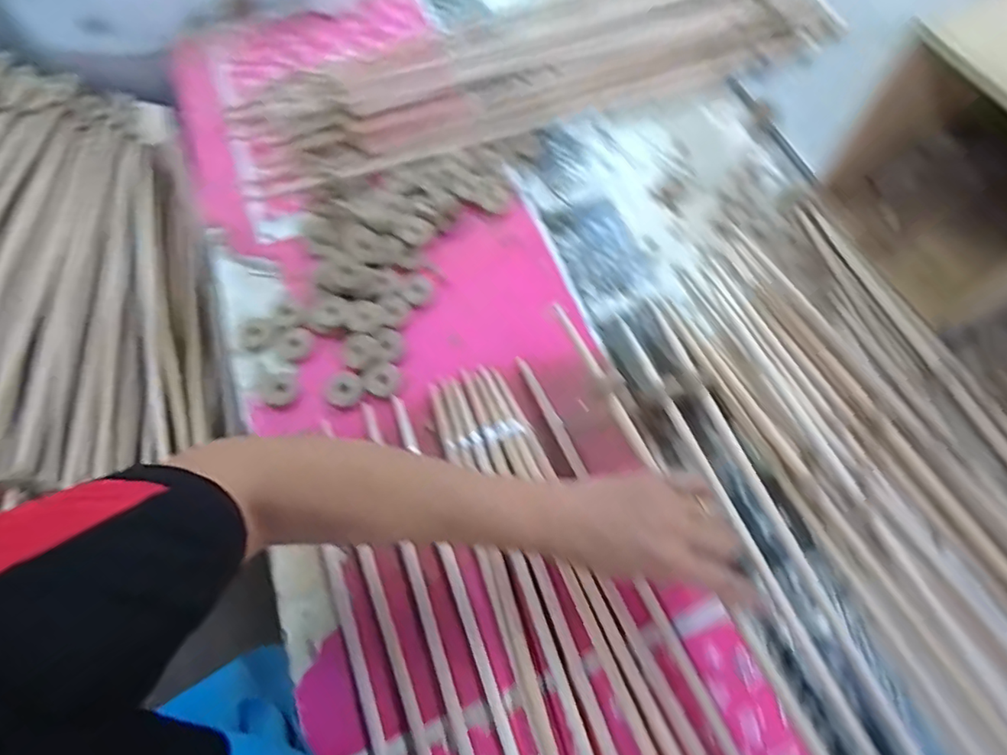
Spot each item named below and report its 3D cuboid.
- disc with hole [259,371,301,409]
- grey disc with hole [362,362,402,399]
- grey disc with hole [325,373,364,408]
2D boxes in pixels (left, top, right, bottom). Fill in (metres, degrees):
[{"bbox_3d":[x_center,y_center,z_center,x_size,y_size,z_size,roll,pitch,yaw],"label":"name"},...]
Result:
[{"bbox_3d":[-0.220,0.010,0.554,0.036,0.012,0.037,-1,65,3],"label":"disc with hole"},{"bbox_3d":[-0.119,0.003,0.554,0.036,0.004,0.036,-1,65,3],"label":"grey disc with hole"},{"bbox_3d":[-0.155,0.012,0.554,0.037,0.006,0.035,-1,65,3],"label":"grey disc with hole"}]

